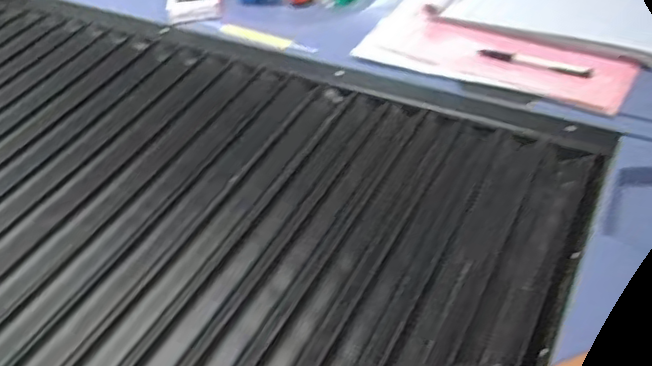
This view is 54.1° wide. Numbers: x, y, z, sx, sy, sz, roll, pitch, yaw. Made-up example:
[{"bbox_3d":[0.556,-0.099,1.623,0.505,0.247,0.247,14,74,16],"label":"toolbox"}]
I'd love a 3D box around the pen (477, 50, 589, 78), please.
[{"bbox_3d":[0.253,-0.147,0.778,0.134,0.007,0.016,20,46,24],"label":"pen"}]

